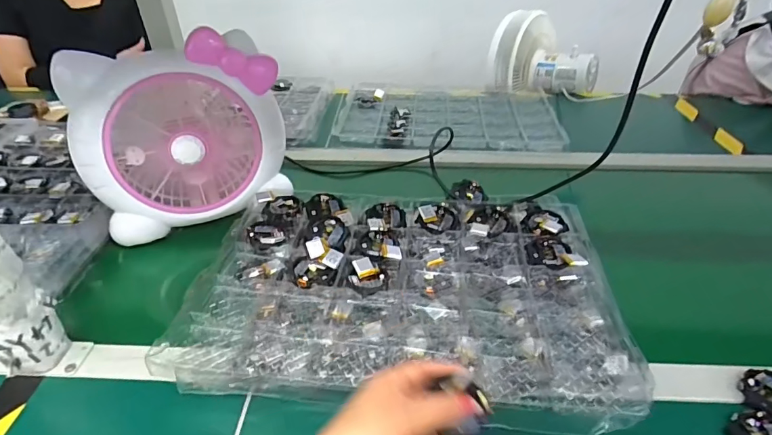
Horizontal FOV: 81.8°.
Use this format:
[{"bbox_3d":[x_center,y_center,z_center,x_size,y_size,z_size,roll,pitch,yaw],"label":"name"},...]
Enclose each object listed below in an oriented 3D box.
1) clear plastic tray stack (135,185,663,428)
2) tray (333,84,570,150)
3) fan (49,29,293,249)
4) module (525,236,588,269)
[{"bbox_3d":[0.024,0.075,0.514,0.440,0.054,0.322,3,37,5],"label":"clear plastic tray stack"},{"bbox_3d":[0.131,-0.221,0.948,0.443,0.033,0.325,4,37,6],"label":"tray"},{"bbox_3d":[-0.273,-0.115,0.601,0.247,0.221,0.117,-23,42,-27],"label":"fan"},{"bbox_3d":[0.191,0.039,0.514,0.052,0.018,0.059,-1,36,-1],"label":"module"}]

